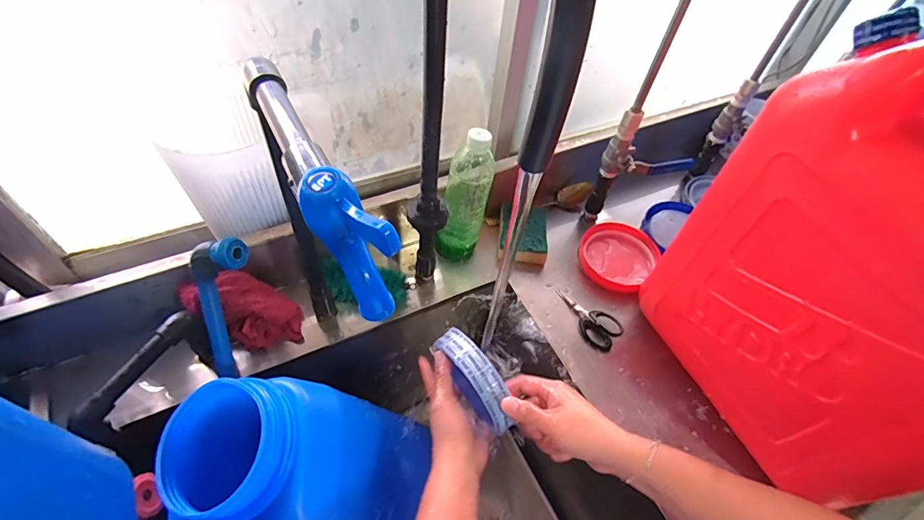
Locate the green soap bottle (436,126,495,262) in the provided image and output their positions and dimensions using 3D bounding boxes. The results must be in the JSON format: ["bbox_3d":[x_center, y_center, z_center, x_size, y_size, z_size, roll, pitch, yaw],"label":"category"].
[{"bbox_3d":[0.005,-0.084,0.643,0.064,0.206,0.059,16,51,7],"label":"green soap bottle"}]

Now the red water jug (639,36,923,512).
[{"bbox_3d":[0.373,0.026,0.418,0.140,0.364,0.303,-19,55,-19],"label":"red water jug"}]

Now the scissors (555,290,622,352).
[{"bbox_3d":[0.180,0.077,0.643,0.050,0.016,0.109,-21,56,-21],"label":"scissors"}]

